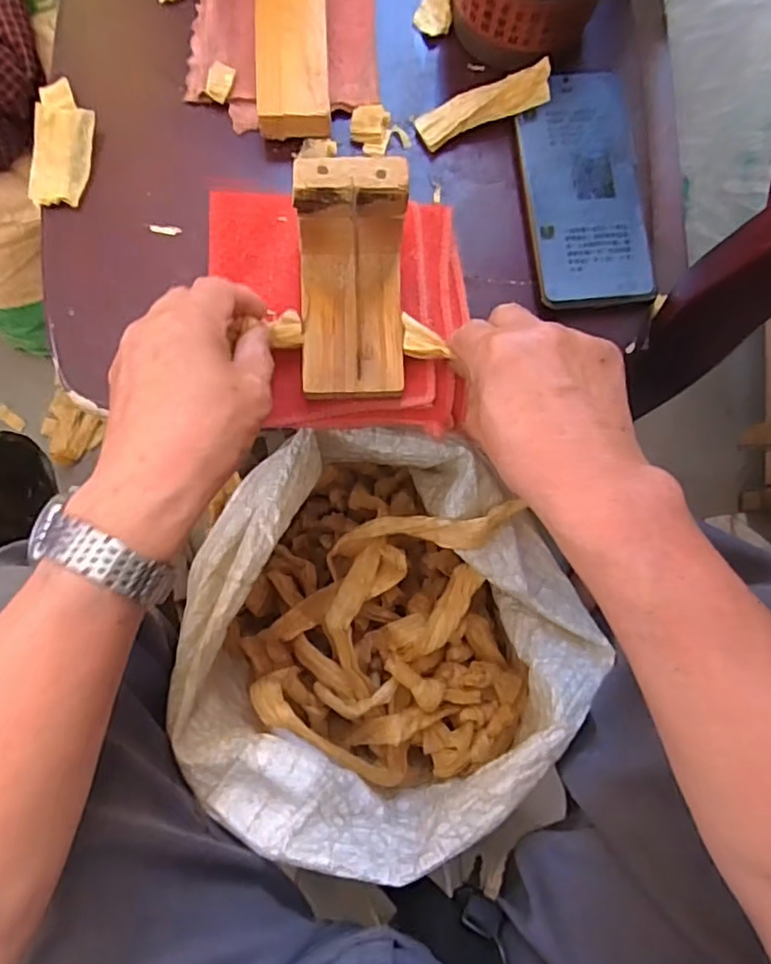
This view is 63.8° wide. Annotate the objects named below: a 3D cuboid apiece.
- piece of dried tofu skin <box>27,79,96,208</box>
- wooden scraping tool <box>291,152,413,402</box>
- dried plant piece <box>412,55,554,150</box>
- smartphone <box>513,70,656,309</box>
[{"bbox_3d":[-0.204,-0.215,0.392,0.034,0.007,0.085,-1,82,-2],"label":"piece of dried tofu skin"},{"bbox_3d":[-0.019,-0.109,0.343,0.064,0.067,0.110,-2,82,-2],"label":"wooden scraping tool"},{"bbox_3d":[0.065,-0.248,0.404,0.088,0.017,0.026,-22,83,-5],"label":"dried plant piece"},{"bbox_3d":[0.129,-0.191,0.403,0.074,0.008,0.156,-5,82,-3],"label":"smartphone"}]

